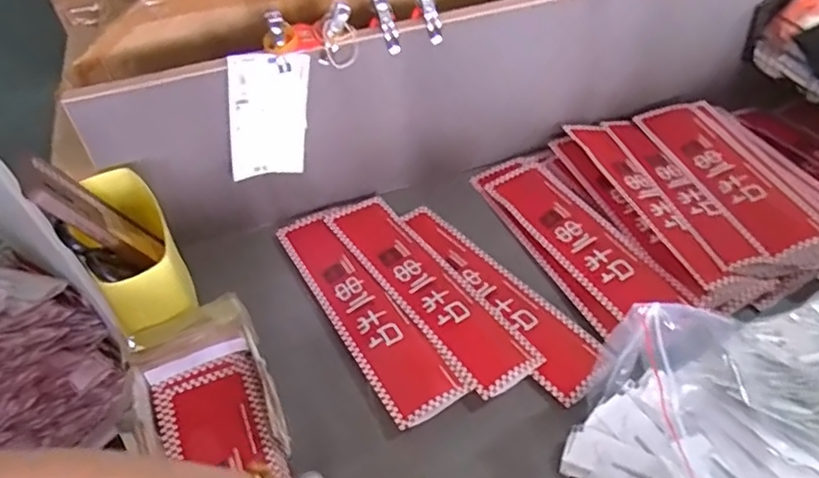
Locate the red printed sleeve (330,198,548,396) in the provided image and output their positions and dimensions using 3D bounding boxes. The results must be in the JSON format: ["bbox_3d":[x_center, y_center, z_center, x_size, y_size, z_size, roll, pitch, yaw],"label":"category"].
[{"bbox_3d":[0.012,0.043,0.617,0.071,0.008,0.284,-25,49,-24],"label":"red printed sleeve"}]

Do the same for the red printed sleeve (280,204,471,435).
[{"bbox_3d":[-0.054,0.063,0.602,0.066,0.012,0.286,-29,50,-19],"label":"red printed sleeve"}]

